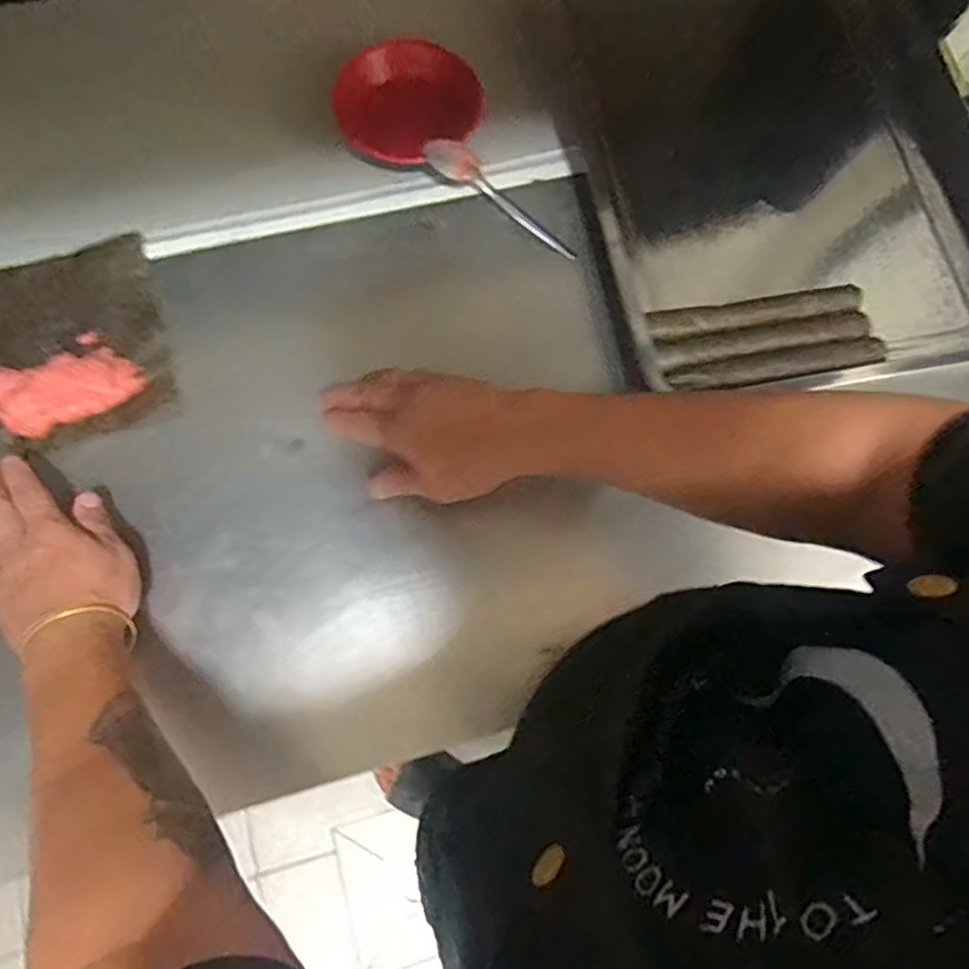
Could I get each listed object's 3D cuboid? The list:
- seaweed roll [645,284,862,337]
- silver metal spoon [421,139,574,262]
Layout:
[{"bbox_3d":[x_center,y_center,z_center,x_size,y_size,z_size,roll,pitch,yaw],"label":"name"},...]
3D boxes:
[{"bbox_3d":[0.244,-0.155,0.617,0.200,0.026,0.031,-9,75,-4],"label":"seaweed roll"},{"bbox_3d":[0.015,-0.265,0.634,0.166,0.014,0.038,39,76,-8],"label":"silver metal spoon"}]

